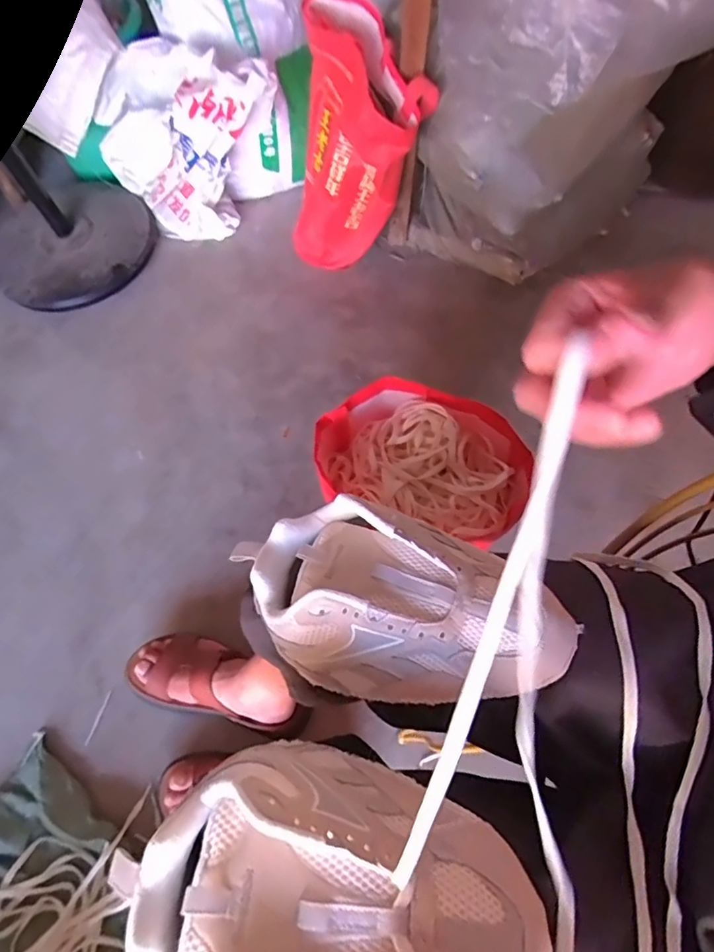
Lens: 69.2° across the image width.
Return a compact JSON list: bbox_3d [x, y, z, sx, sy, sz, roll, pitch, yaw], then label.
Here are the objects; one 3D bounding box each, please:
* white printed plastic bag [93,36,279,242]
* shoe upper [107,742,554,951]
[{"bbox_3d":[-0.354,-0.715,1.138,0.428,0.379,0.161,22,65,12],"label":"white printed plastic bag"},{"bbox_3d":[-0.009,0.230,0.278,0.221,0.071,0.132,13,64,7],"label":"shoe upper"}]

